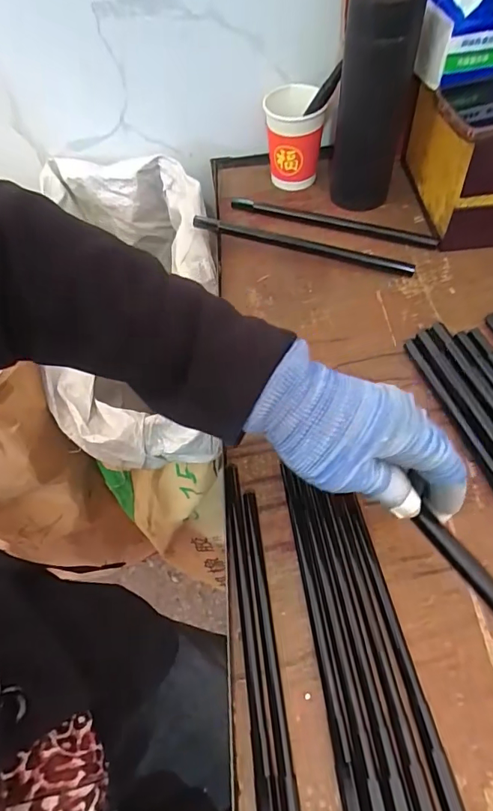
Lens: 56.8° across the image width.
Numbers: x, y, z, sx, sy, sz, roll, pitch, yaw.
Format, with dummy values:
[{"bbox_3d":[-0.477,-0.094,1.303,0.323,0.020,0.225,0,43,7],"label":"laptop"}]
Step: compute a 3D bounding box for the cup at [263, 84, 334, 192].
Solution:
[{"bbox_3d":[0.053,-0.307,0.525,0.064,0.088,0.067,-7,56,0],"label":"cup"}]

